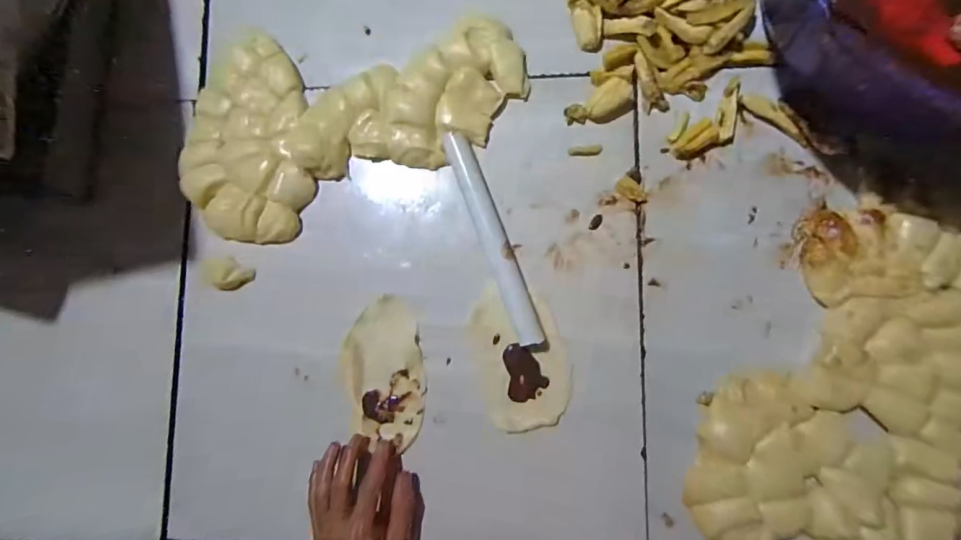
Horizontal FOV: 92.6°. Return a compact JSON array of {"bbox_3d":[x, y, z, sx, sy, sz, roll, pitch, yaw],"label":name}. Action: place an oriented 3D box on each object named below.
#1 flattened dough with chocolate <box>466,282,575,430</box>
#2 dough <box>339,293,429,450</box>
[{"bbox_3d":[0.041,0.089,0.470,0.089,0.007,0.145,-15,85,4],"label":"flattened dough with chocolate"},{"bbox_3d":[-0.103,0.104,0.481,0.088,0.011,0.143,-5,86,8],"label":"dough"}]

